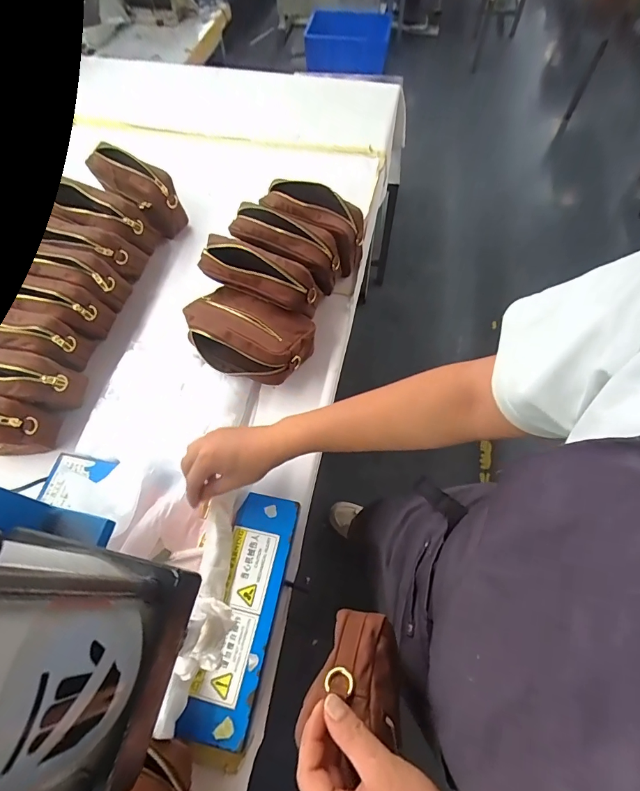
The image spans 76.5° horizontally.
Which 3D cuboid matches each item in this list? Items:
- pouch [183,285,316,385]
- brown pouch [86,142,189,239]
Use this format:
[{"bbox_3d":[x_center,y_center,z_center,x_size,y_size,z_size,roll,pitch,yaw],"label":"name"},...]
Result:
[{"bbox_3d":[-0.110,-0.101,0.628,0.188,0.078,0.131,15,64,9],"label":"pouch"},{"bbox_3d":[-0.344,-0.379,0.780,0.168,0.150,0.057,29,67,15],"label":"brown pouch"}]

